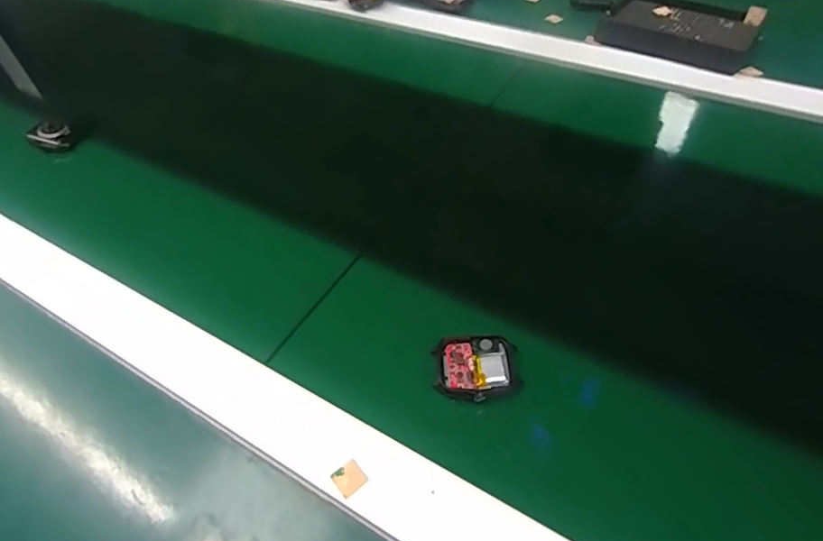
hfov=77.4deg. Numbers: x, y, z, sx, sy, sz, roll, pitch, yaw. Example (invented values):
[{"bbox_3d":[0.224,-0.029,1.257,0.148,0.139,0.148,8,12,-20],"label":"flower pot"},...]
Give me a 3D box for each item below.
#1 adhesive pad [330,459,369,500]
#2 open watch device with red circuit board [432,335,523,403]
[{"bbox_3d":[-0.031,0.105,0.258,0.015,0.004,0.014,-33,56,-24],"label":"adhesive pad"},{"bbox_3d":[0.037,0.055,0.291,0.046,0.006,0.038,-6,50,0],"label":"open watch device with red circuit board"}]

